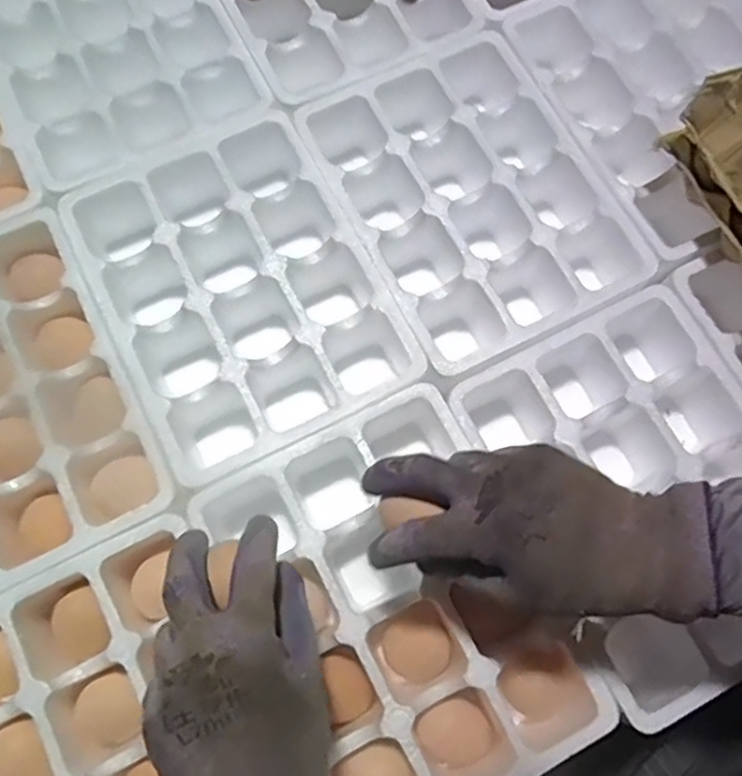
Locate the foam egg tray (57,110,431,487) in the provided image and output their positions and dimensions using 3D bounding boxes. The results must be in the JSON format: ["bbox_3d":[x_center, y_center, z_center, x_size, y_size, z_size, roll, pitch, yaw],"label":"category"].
[{"bbox_3d":[-0.096,-0.067,0.503,0.185,0.074,0.245,-27,76,-9],"label":"foam egg tray"}]

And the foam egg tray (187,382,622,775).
[{"bbox_3d":[0.017,0.142,0.441,0.176,0.064,0.238,-28,75,-9],"label":"foam egg tray"}]

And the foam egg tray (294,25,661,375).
[{"bbox_3d":[0.072,-0.144,0.528,0.186,0.075,0.249,-27,76,-9],"label":"foam egg tray"}]

